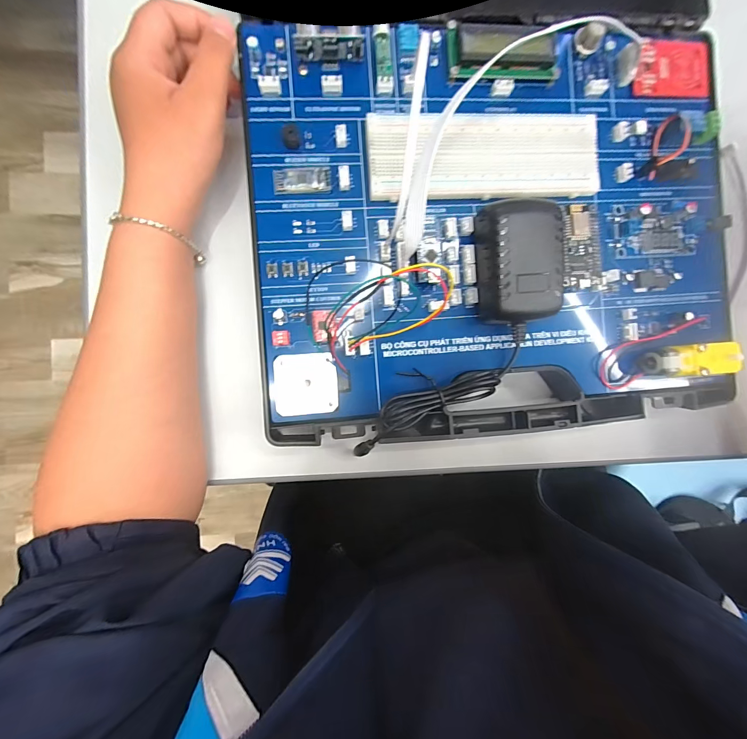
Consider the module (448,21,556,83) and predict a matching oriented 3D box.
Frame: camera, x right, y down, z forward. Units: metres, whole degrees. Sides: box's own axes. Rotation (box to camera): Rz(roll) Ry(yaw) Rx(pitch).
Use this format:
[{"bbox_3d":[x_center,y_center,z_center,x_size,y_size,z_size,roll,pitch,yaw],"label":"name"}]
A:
[{"bbox_3d":[0.090,-0.220,0.235,0.076,0.018,0.031,-3,90,-6],"label":"module"}]

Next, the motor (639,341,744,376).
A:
[{"bbox_3d":[0.226,-0.007,0.244,0.059,0.015,0.022,-5,90,7],"label":"motor"}]

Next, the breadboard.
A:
[{"bbox_3d":[0.078,-0.150,0.239,0.162,0.009,0.059,-6,90,-6],"label":"breadboard"}]

